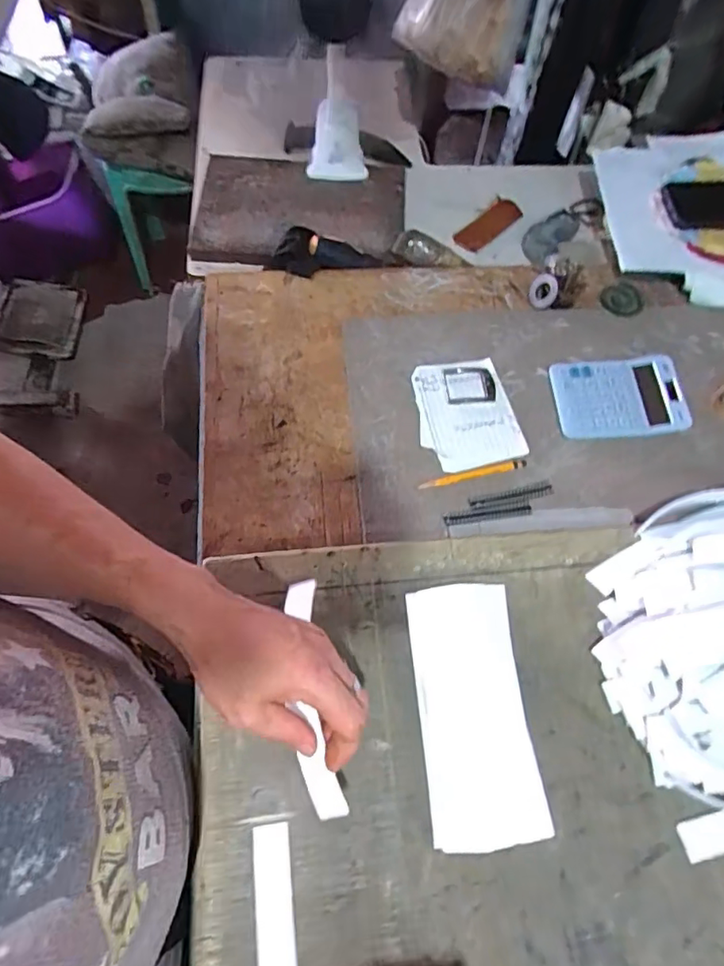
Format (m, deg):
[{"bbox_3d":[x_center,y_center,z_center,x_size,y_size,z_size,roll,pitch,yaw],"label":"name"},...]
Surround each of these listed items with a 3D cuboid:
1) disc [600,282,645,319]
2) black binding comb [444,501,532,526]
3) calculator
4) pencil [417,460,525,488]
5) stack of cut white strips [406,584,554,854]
[{"bbox_3d":[0.330,-0.232,0.700,0.050,0.007,0.056,24,64,9],"label":"disc"},{"bbox_3d":[0.128,0.031,0.558,0.091,0.005,0.016,-9,64,-7],"label":"black binding comb"},{"bbox_3d":[0.285,-0.097,0.616,0.135,0.025,0.098,-1,63,-3],"label":"calculator"},{"bbox_3d":[0.116,-0.009,0.575,0.117,0.004,0.009,-11,64,-8],"label":"pencil"},{"bbox_3d":[0.092,0.184,0.457,0.090,0.018,0.194,-2,67,-7],"label":"stack of cut white strips"}]

